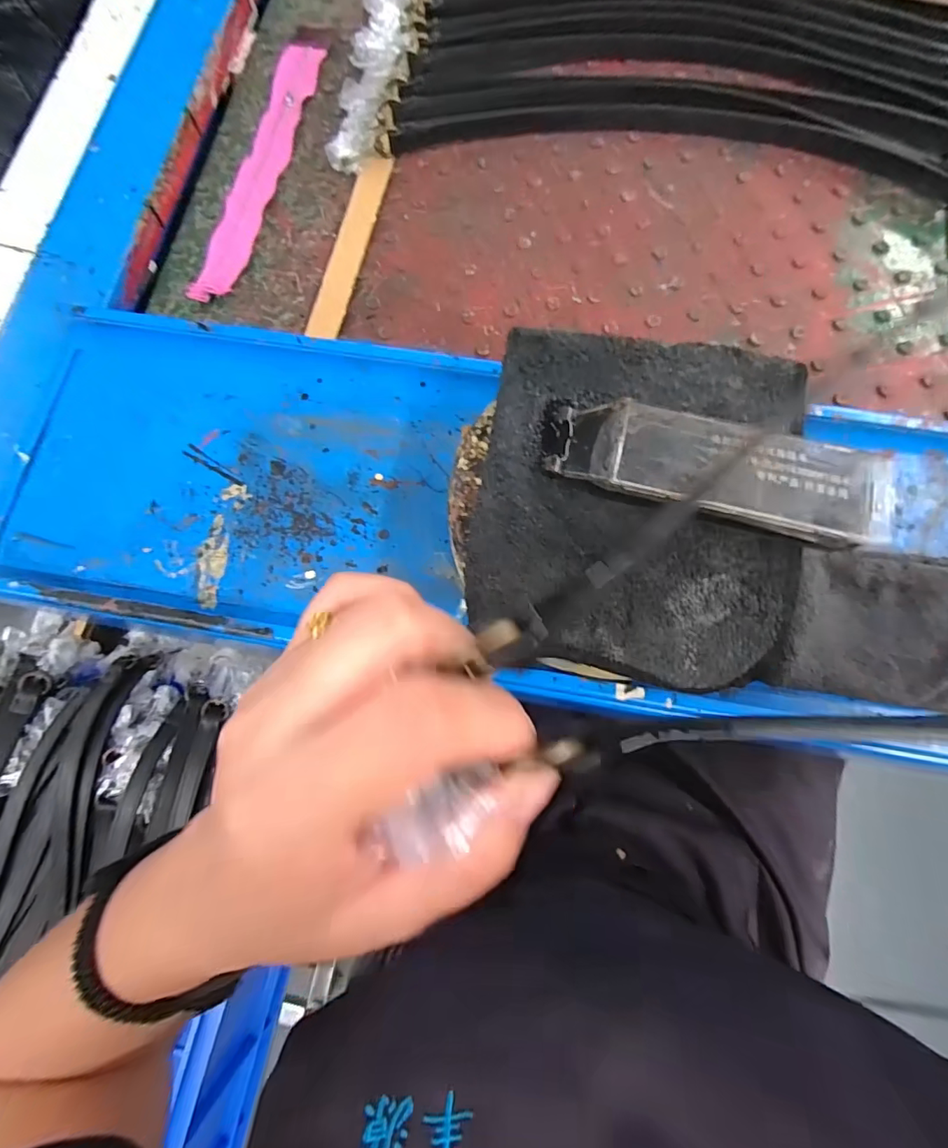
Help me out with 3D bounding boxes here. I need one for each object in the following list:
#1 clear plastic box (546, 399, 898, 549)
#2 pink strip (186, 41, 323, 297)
[{"bbox_3d":[0.114,-0.047,0.237,0.145,0.019,0.047,15,77,5],"label":"clear plastic box"},{"bbox_3d":[-0.172,-0.330,0.410,0.037,0.008,0.259,11,77,6],"label":"pink strip"}]

